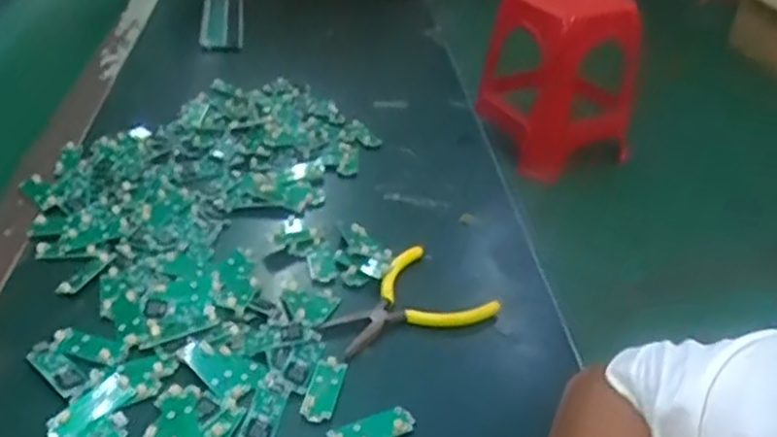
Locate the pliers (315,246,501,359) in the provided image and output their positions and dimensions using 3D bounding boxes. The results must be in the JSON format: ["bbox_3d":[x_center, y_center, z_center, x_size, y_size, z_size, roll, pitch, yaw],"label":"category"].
[{"bbox_3d":[0.008,0.062,0.527,0.113,0.020,0.084,-22,42,-33],"label":"pliers"}]

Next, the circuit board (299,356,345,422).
[{"bbox_3d":[-0.040,0.106,0.465,0.019,0.004,0.052,8,34,5],"label":"circuit board"}]

